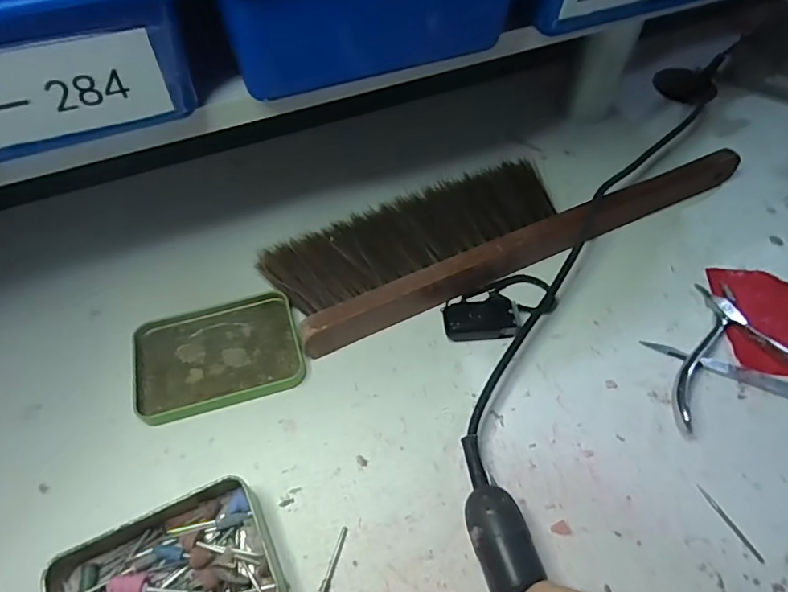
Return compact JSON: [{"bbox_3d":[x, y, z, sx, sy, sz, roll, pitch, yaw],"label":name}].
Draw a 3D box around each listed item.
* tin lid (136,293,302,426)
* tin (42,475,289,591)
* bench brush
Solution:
[{"bbox_3d":[-0.110,0.034,0.323,0.098,0.008,0.073,-15,55,-10],"label":"tin lid"},{"bbox_3d":[-0.106,0.134,0.242,0.097,0.024,0.074,-21,57,-15],"label":"tin"},{"bbox_3d":[0.087,-0.059,0.379,0.349,0.029,0.095,-21,57,-15],"label":"bench brush"}]

